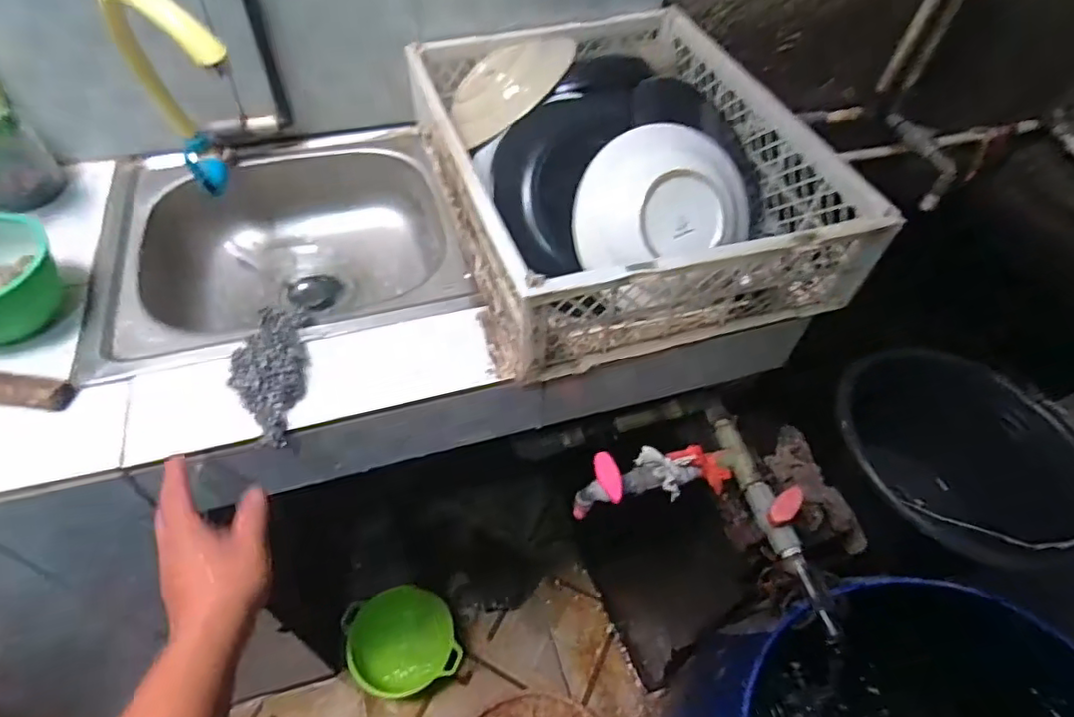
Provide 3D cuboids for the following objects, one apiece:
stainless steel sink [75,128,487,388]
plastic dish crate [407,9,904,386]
[{"bbox_3d":[-0.317,-0.121,0.784,0.417,0.130,0.381,-14,54,-14],"label":"stainless steel sink"},{"bbox_3d":[0.093,-0.247,0.723,0.401,0.151,0.495,-13,54,-14],"label":"plastic dish crate"}]

